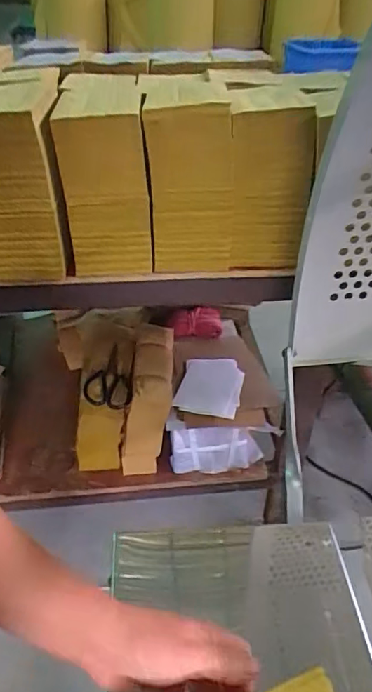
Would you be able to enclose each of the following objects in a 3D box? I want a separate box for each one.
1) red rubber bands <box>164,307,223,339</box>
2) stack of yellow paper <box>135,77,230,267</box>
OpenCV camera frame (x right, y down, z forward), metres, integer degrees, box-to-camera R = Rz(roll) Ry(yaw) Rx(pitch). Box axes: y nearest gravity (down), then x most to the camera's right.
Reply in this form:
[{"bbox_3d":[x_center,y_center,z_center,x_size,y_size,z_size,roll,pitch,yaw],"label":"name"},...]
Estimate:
[{"bbox_3d":[0.022,-0.057,1.232,0.137,0.072,0.054,-1,40,-5],"label":"red rubber bands"},{"bbox_3d":[0.002,-0.251,0.745,0.125,0.252,0.180,-3,40,-6],"label":"stack of yellow paper"}]

